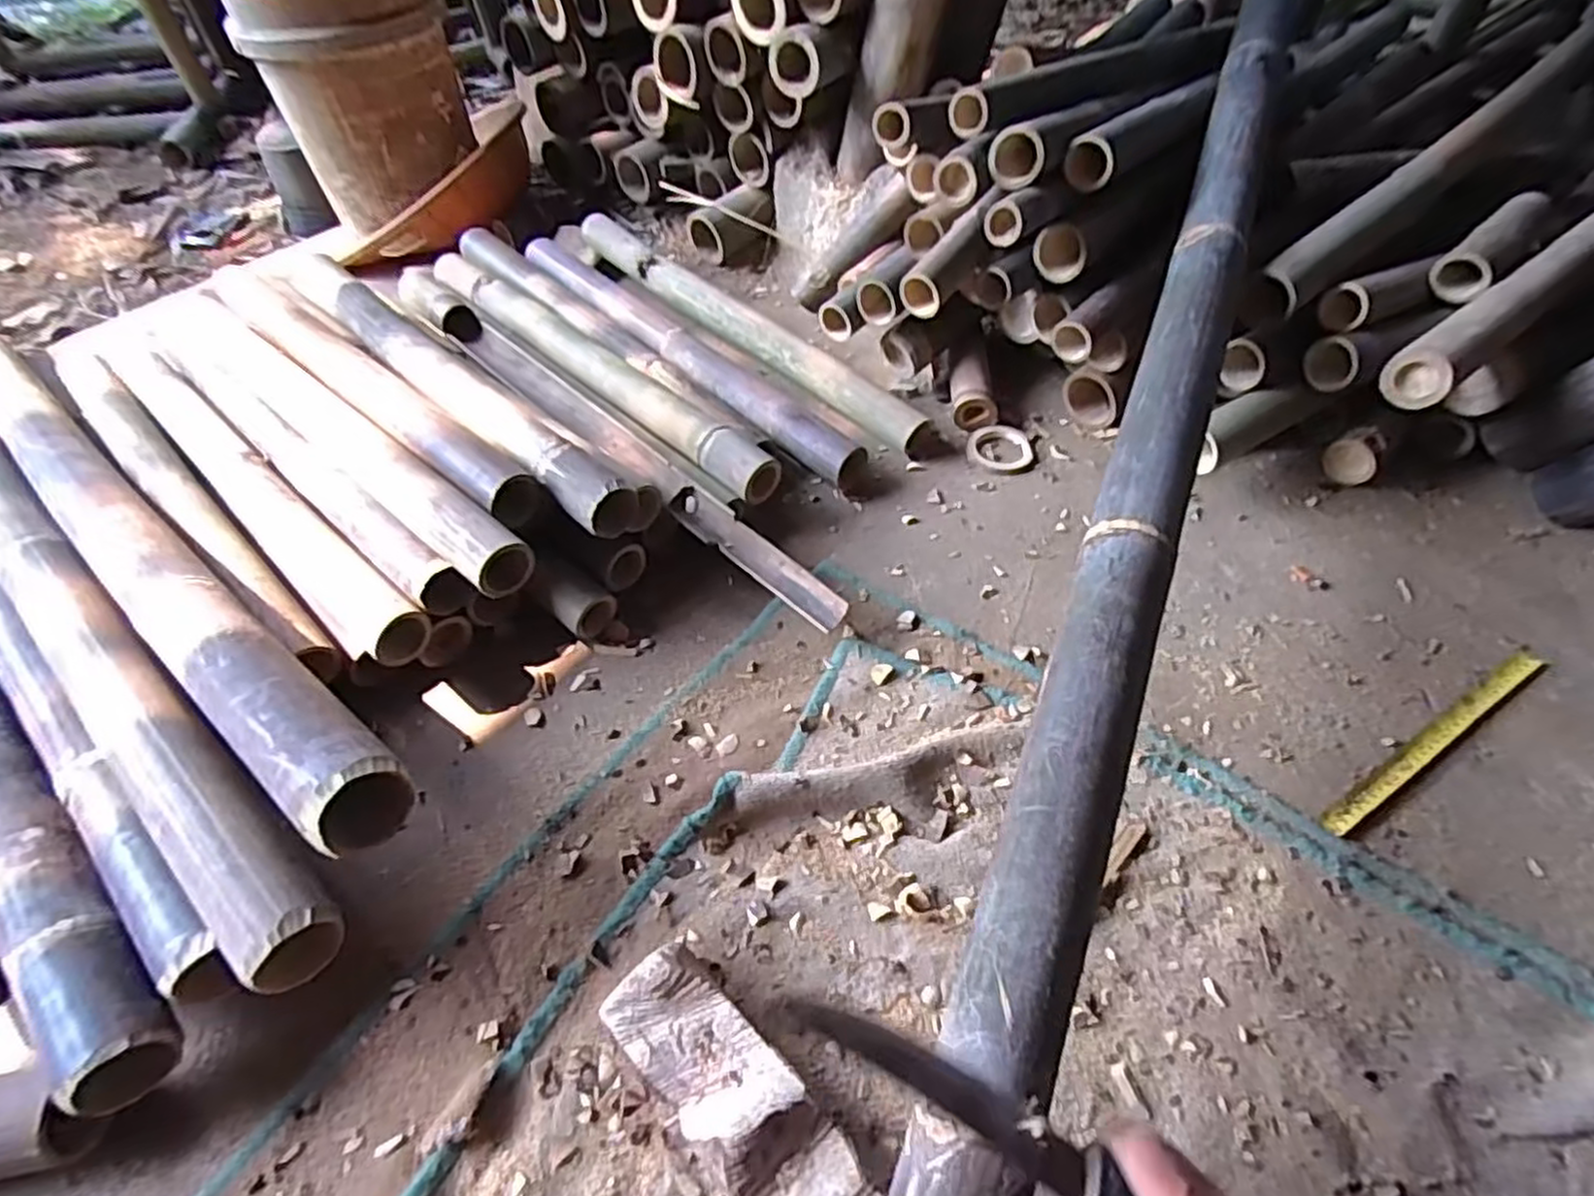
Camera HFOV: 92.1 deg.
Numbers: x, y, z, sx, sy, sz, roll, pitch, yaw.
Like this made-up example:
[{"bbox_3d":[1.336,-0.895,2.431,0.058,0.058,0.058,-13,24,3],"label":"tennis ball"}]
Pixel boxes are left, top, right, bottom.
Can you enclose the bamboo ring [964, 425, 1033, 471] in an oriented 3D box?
[{"bbox_3d":[0.245,-0.181,0.927,0.076,0.013,0.076,-1,52,1],"label":"bamboo ring"}]

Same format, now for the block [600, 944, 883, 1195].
[{"bbox_3d":[-0.039,0.333,0.503,0.078,0.054,0.211,-36,59,-23],"label":"block"}]

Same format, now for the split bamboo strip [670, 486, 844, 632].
[{"bbox_3d":[-0.040,-0.042,0.771,0.219,0.031,0.039,35,61,26],"label":"split bamboo strip"}]

